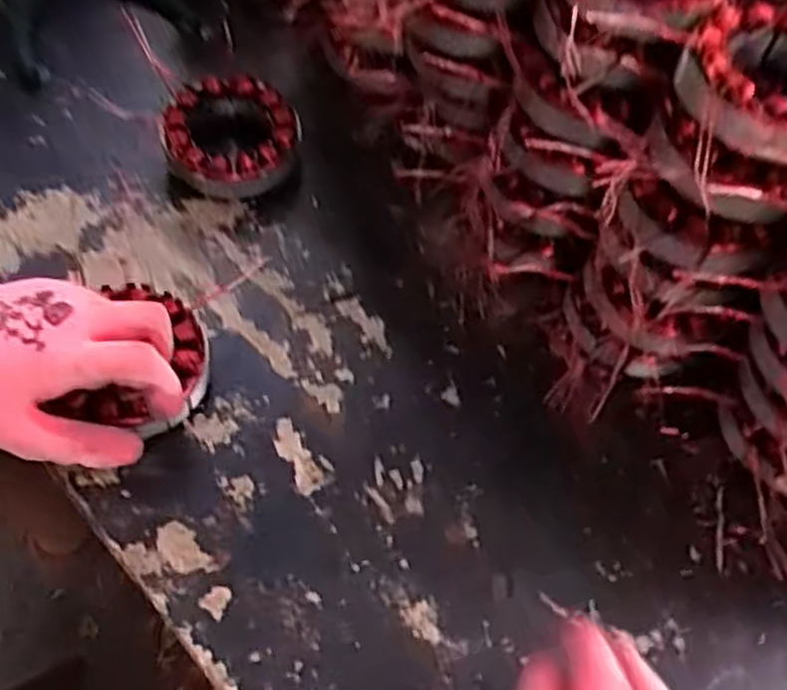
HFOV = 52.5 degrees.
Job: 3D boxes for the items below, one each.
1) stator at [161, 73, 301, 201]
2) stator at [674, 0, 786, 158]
[{"bbox_3d":[-0.109,-0.141,0.542,0.088,0.040,0.092,1,61,-2],"label":"stator"},{"bbox_3d":[0.172,-0.116,0.361,0.096,0.031,0.081,-27,66,-17],"label":"stator"}]

